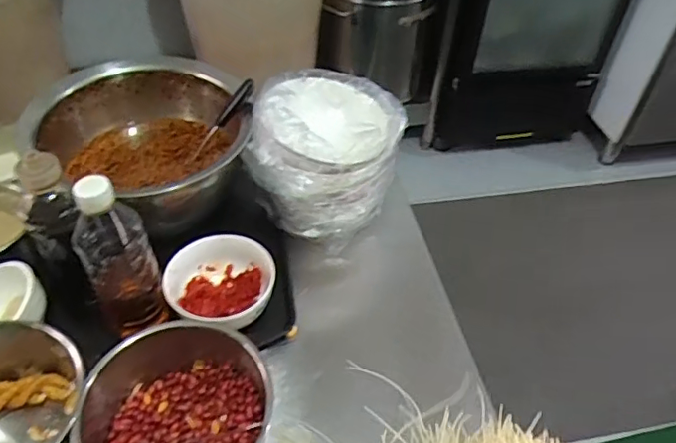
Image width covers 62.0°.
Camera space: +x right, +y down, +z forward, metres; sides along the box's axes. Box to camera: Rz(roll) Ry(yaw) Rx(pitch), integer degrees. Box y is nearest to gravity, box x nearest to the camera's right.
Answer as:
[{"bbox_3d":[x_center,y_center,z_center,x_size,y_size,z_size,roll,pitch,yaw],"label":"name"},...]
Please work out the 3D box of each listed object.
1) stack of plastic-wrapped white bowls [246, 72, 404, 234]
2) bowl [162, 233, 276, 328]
[{"bbox_3d":[-0.016,-0.091,0.754,0.170,0.167,0.188,24,49,19],"label":"stack of plastic-wrapped white bowls"},{"bbox_3d":[-0.143,0.078,0.678,0.125,0.056,0.124,2,46,-2],"label":"bowl"}]

